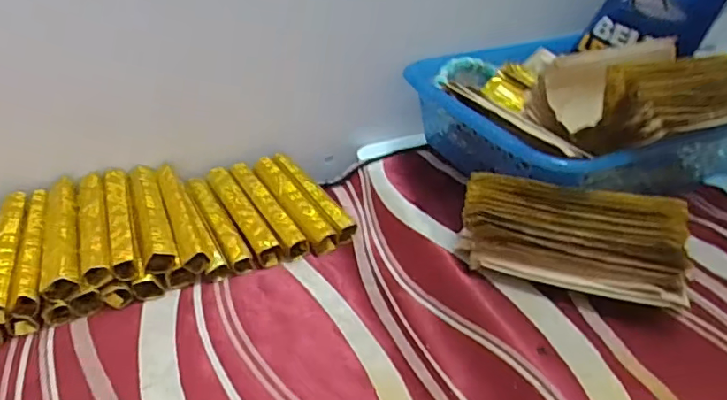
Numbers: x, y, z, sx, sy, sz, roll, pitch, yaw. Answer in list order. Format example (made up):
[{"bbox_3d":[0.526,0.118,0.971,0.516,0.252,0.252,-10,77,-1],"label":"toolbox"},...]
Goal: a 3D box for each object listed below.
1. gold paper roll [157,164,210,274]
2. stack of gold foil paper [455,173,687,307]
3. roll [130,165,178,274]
[{"bbox_3d":[-0.155,0.011,0.454,0.023,0.020,0.127,-16,39,-19],"label":"gold paper roll"},{"bbox_3d":[0.150,0.032,0.395,0.157,0.073,0.055,13,39,19],"label":"stack of gold foil paper"},{"bbox_3d":[-0.179,0.011,0.450,0.024,0.017,0.129,-15,39,-18],"label":"roll"}]

